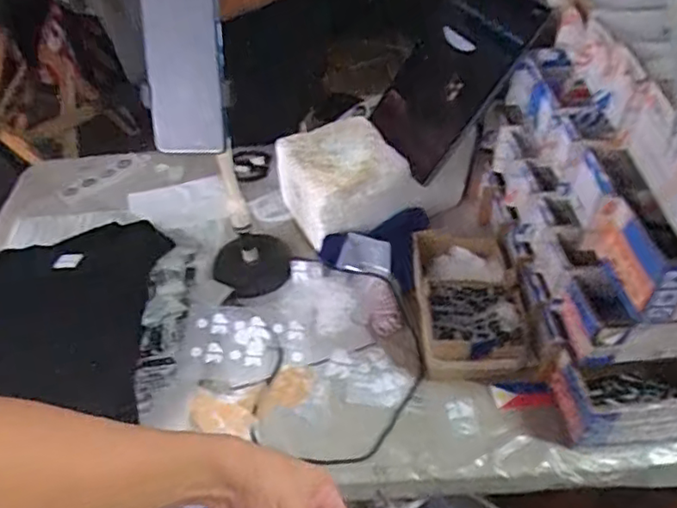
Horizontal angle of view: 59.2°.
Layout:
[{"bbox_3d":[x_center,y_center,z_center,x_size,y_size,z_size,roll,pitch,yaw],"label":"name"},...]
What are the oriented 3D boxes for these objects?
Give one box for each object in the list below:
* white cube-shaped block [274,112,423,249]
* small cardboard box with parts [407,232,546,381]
[{"bbox_3d":[0.008,-0.096,0.822,0.149,0.113,0.145,-19,47,-14],"label":"white cube-shaped block"},{"bbox_3d":[0.151,0.055,0.710,0.128,0.059,0.206,-4,45,0],"label":"small cardboard box with parts"}]

